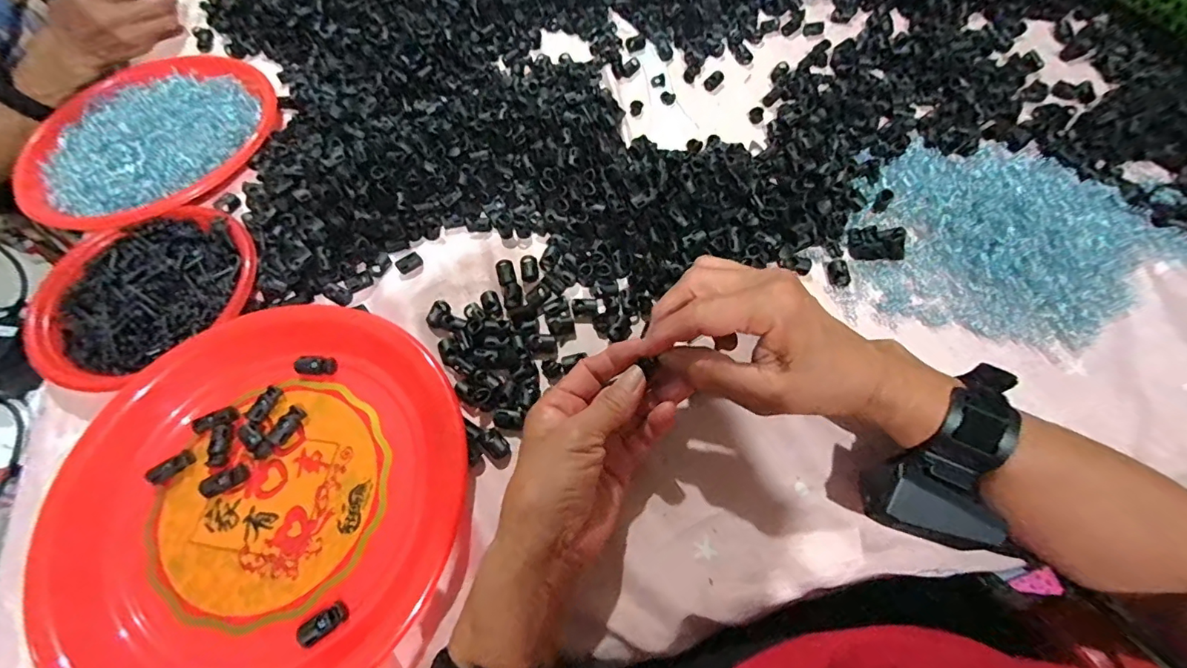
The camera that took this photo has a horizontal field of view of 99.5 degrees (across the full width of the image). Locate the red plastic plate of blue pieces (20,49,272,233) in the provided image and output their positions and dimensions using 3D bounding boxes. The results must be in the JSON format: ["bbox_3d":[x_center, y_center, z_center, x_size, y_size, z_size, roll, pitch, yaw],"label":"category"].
[{"bbox_3d":[-0.414,-0.187,0.475,0.199,0.026,0.226,33,72,16],"label":"red plastic plate of blue pieces"}]

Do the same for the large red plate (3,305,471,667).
[{"bbox_3d":[-0.212,0.098,0.320,0.254,0.027,0.244,-1,66,3],"label":"large red plate"}]

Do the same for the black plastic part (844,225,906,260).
[{"bbox_3d":[0.223,-0.074,0.395,0.039,0.015,0.027,4,66,5],"label":"black plastic part"}]

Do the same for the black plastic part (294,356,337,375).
[{"bbox_3d":[-0.207,0.024,0.375,0.030,0.006,0.014,2,66,4],"label":"black plastic part"}]

